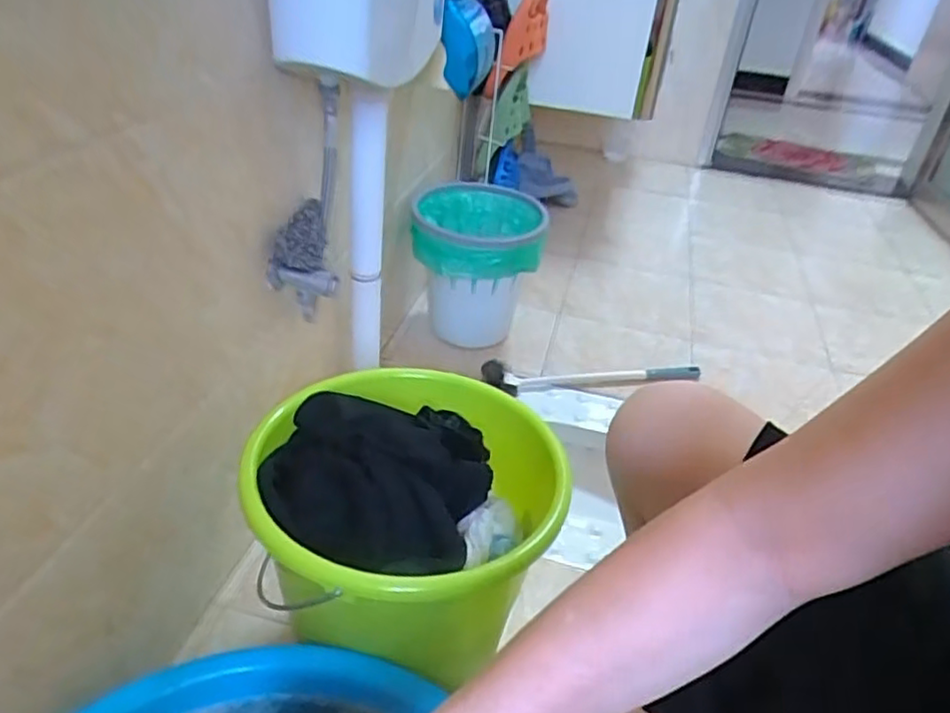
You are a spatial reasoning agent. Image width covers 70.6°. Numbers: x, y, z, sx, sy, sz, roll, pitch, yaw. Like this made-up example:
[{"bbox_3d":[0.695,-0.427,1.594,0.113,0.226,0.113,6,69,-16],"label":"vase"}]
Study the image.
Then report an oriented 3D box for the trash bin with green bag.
[{"bbox_3d":[0.000,-0.164,1.362,0.243,0.296,0.230,6,34,0],"label":"trash bin with green bag"}]

